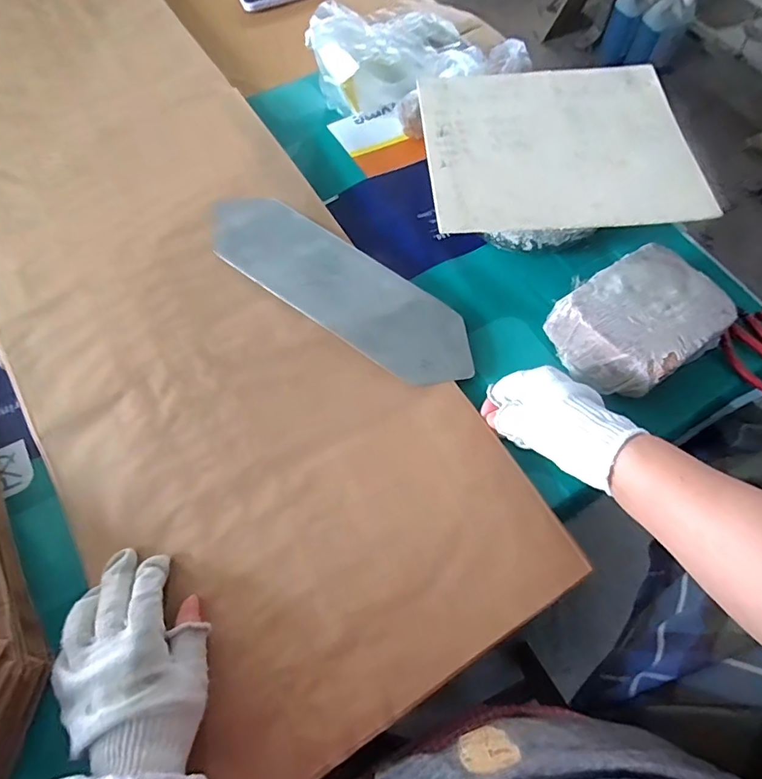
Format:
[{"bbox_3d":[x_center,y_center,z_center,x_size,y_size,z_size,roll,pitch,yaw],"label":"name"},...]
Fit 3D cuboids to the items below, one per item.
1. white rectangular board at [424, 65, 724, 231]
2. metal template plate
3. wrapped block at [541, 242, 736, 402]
[{"bbox_3d":[0.188,-0.268,0.521,0.270,0.013,0.233,-4,66,0],"label":"white rectangular board"},{"bbox_3d":[-0.046,-0.112,0.515,0.321,0.006,0.101,35,68,12],"label":"metal template plate"},{"bbox_3d":[0.252,-0.067,0.471,0.149,0.053,0.116,-32,71,-12],"label":"wrapped block"}]

